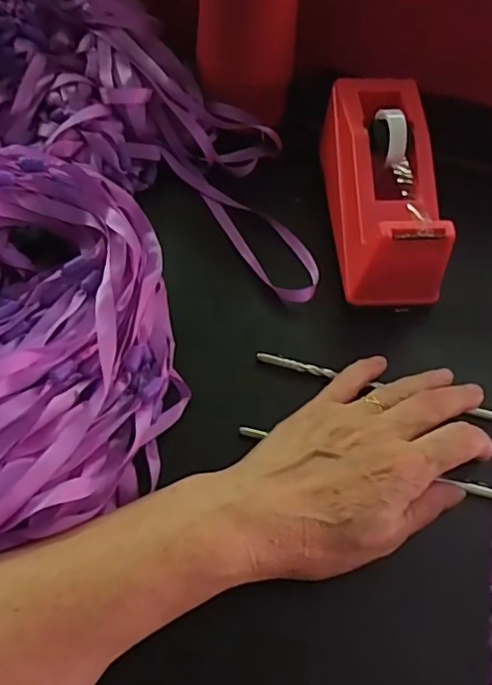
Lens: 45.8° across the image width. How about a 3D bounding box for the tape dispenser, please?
[{"bbox_3d":[0.090,-0.103,0.390,0.065,0.061,0.162,-2,60,-6],"label":"tape dispenser"}]

